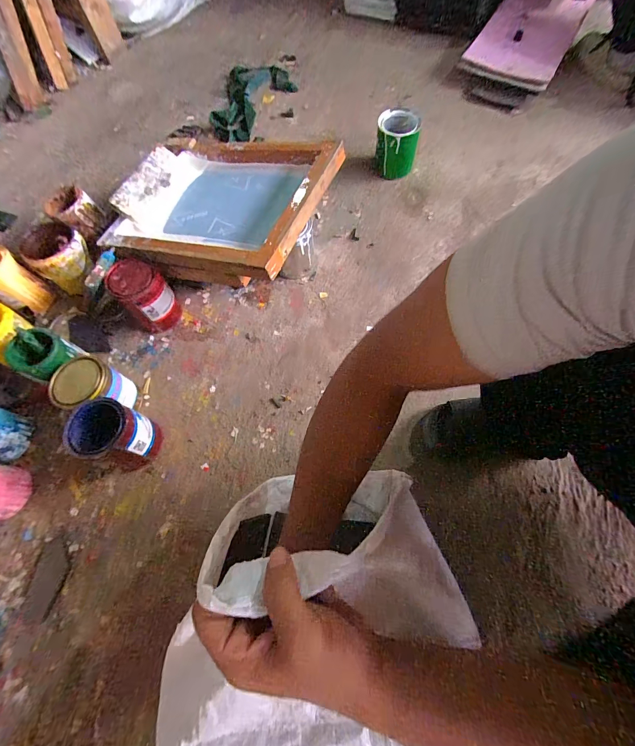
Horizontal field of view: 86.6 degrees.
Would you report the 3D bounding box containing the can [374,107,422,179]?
[{"bbox_3d":[0.217,-0.629,0.934,0.116,0.153,0.121,3,68,6],"label":"can"}]

